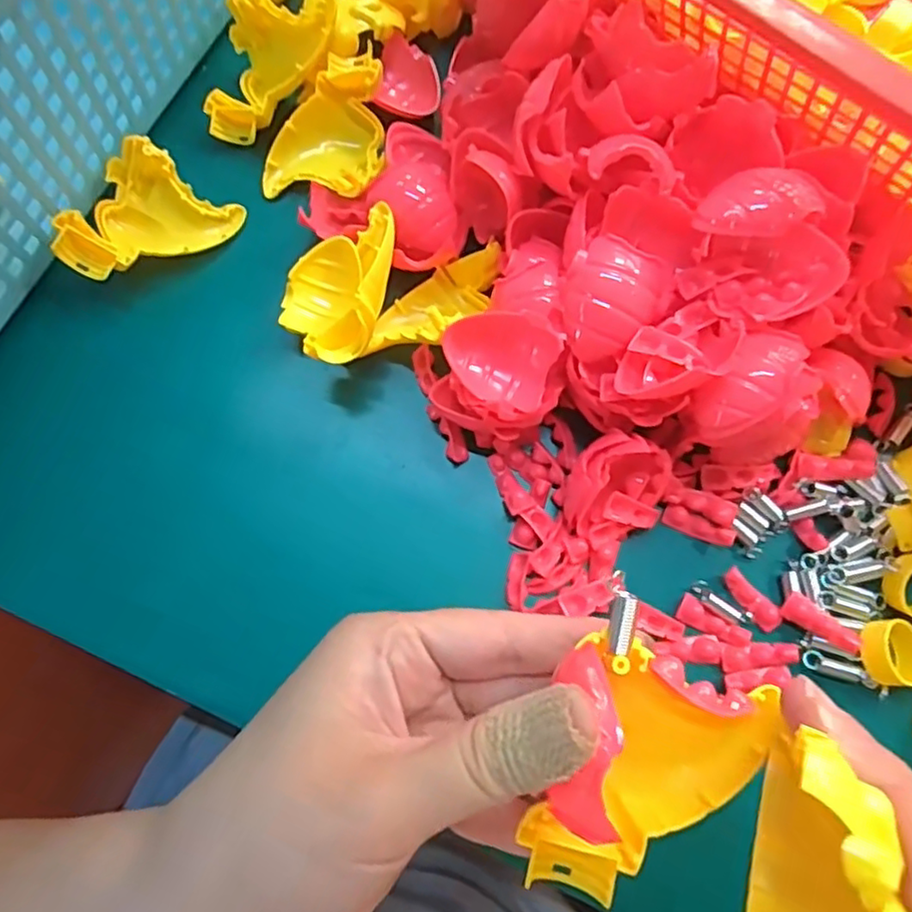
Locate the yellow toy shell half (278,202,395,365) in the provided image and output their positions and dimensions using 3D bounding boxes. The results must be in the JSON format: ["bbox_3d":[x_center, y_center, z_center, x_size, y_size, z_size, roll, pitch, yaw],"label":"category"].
[{"bbox_3d":[-0.052,-0.075,0.277,0.045,0.027,0.077,10,75,1],"label":"yellow toy shell half"}]

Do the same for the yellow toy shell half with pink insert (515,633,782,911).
[{"bbox_3d":[0.052,0.089,0.178,0.057,0.034,0.064,18,75,3],"label":"yellow toy shell half with pink insert"}]

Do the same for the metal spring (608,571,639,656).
[{"bbox_3d":[0.046,0.043,0.175,0.007,0.004,0.022,1,86,-2],"label":"metal spring"}]

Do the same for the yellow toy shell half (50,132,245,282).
[{"bbox_3d":[-0.143,-0.106,0.291,0.052,0.029,0.067,29,76,5],"label":"yellow toy shell half"}]

